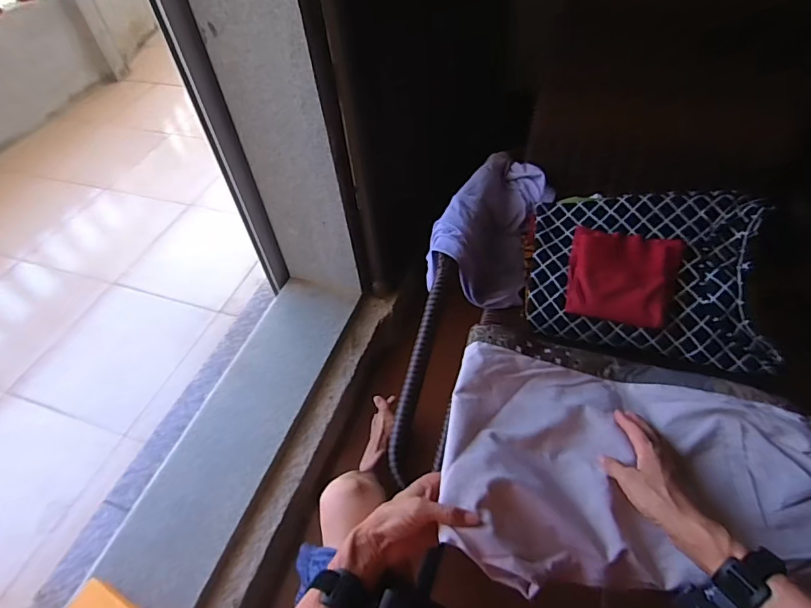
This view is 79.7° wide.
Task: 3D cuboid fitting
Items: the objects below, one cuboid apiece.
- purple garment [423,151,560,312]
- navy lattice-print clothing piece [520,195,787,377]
[{"bbox_3d":[0.163,-0.147,0.882,0.159,0.105,0.329,16,53,16],"label":"purple garment"},{"bbox_3d":[0.358,-0.048,0.734,0.328,0.049,0.265,5,73,16],"label":"navy lattice-print clothing piece"}]

